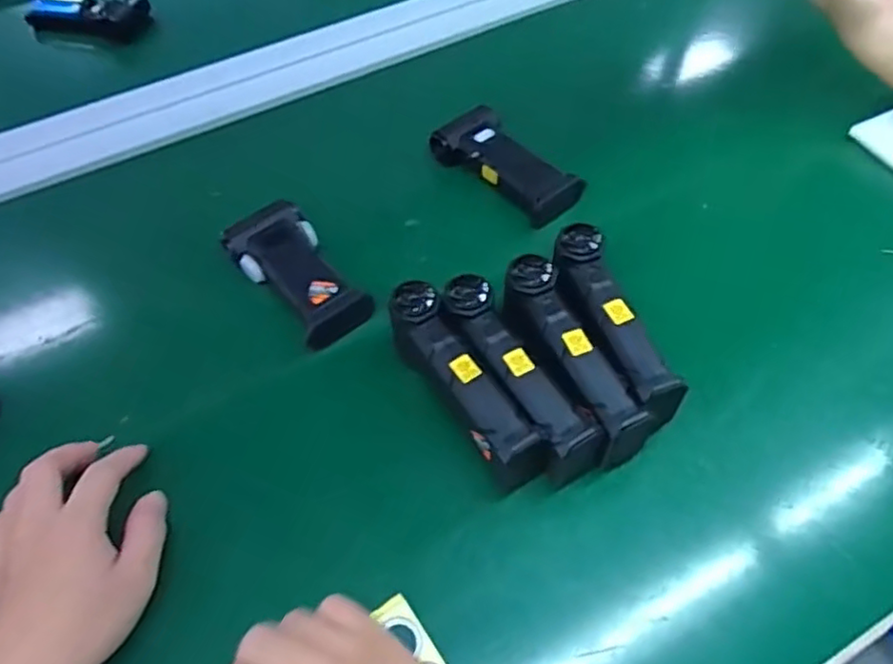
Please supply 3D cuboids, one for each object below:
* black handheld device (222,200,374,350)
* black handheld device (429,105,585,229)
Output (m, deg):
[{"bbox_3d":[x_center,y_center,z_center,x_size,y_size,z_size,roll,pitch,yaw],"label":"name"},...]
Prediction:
[{"bbox_3d":[-0.131,-0.053,0.569,0.071,0.030,0.153,-34,60,-18],"label":"black handheld device"},{"bbox_3d":[0.059,-0.167,0.639,0.070,0.040,0.148,-36,61,-19],"label":"black handheld device"}]

